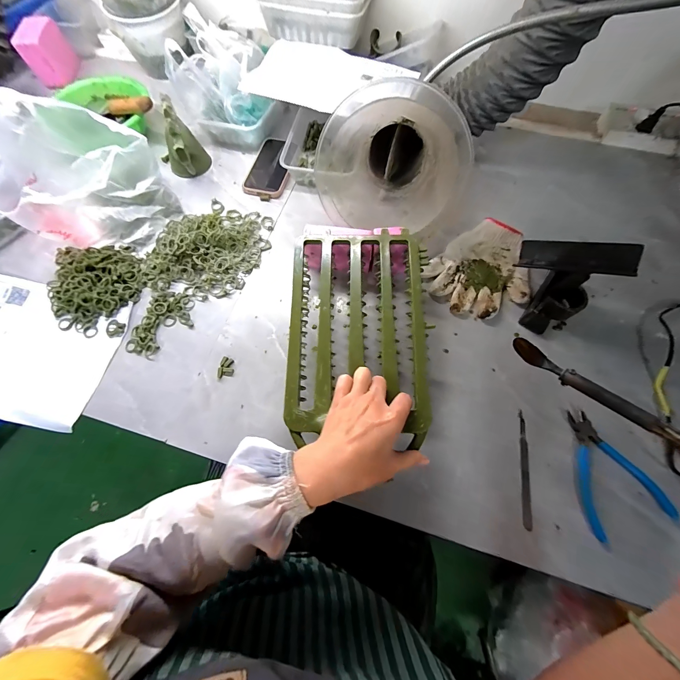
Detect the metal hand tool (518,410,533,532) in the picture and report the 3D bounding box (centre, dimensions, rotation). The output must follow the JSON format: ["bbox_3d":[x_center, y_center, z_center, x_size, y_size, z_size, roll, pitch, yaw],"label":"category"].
[{"bbox_3d":[0.243,0.165,0.390,0.013,0.004,0.144,12,68,5],"label":"metal hand tool"}]

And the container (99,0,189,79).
[{"bbox_3d":[-0.415,-0.698,0.659,0.161,0.141,0.144,-25,70,-8],"label":"container"}]

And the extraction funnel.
[{"bbox_3d":[0.093,-0.299,0.494,0.208,0.182,0.214,12,68,6],"label":"extraction funnel"}]

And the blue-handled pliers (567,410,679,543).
[{"bbox_3d":[0.357,0.171,0.383,0.103,0.013,0.147,3,67,2],"label":"blue-handled pliers"}]

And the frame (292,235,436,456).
[{"bbox_3d":[0.027,-0.014,0.398,0.168,0.032,0.286,-1,67,0],"label":"frame"}]

